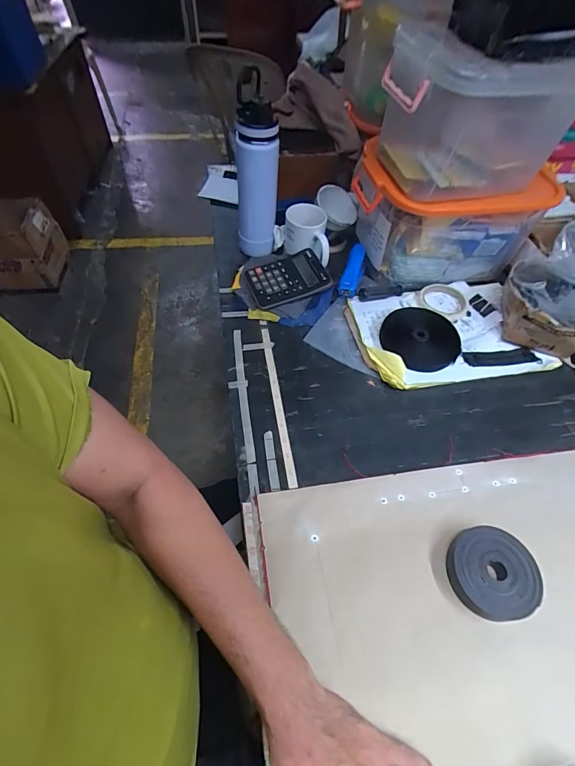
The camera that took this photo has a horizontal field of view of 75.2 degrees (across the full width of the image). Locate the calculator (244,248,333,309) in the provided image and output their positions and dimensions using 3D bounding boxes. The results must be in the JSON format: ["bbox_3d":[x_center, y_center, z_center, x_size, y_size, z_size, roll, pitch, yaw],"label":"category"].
[{"bbox_3d":[0.000,-0.196,0.698,0.141,0.016,0.101,-20,63,-4],"label":"calculator"}]

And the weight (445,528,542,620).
[{"bbox_3d":[0.240,0.224,0.441,0.097,0.032,0.095,1,54,-2],"label":"weight"}]

